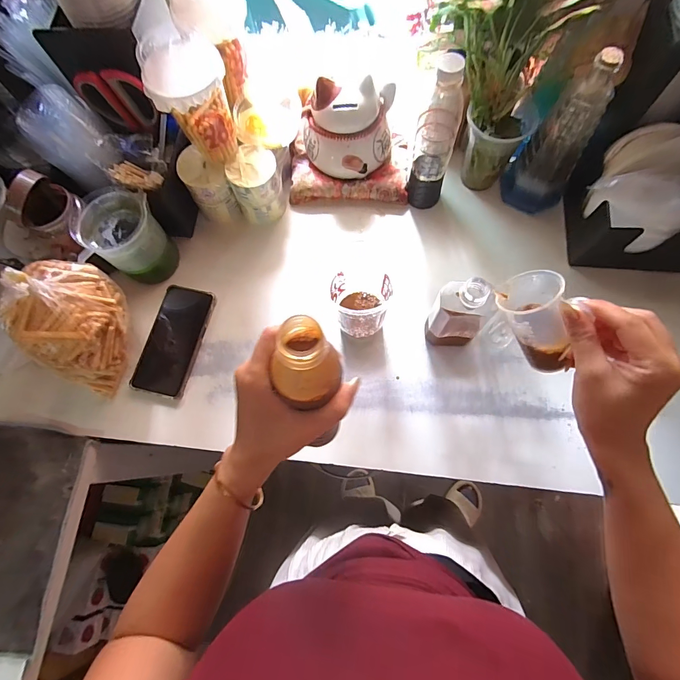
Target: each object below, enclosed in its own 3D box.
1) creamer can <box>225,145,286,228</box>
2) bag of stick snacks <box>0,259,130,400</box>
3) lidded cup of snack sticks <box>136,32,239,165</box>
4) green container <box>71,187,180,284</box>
[{"bbox_3d":[-0.127,-0.238,0.589,0.073,0.099,0.075,-1,73,2],"label":"creamer can"},{"bbox_3d":[-0.347,-0.022,0.493,0.101,0.161,0.152,14,74,6],"label":"bag of stick snacks"},{"bbox_3d":[-0.182,-0.300,0.486,0.089,0.146,0.074,-25,74,-4],"label":"lidded cup of snack sticks"},{"bbox_3d":[-0.306,-0.146,0.553,0.100,0.109,0.108,-11,73,-1],"label":"green container"}]

